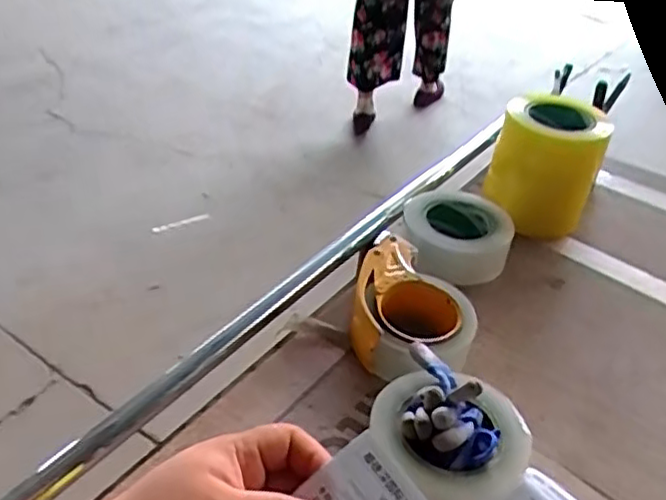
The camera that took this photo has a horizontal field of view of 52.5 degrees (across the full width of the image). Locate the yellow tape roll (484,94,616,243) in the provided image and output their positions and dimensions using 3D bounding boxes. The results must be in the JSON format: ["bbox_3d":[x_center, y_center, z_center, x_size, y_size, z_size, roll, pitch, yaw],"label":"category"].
[{"bbox_3d":[0.272,-0.107,0.864,0.119,0.153,0.119,6,32,-3],"label":"yellow tape roll"}]

